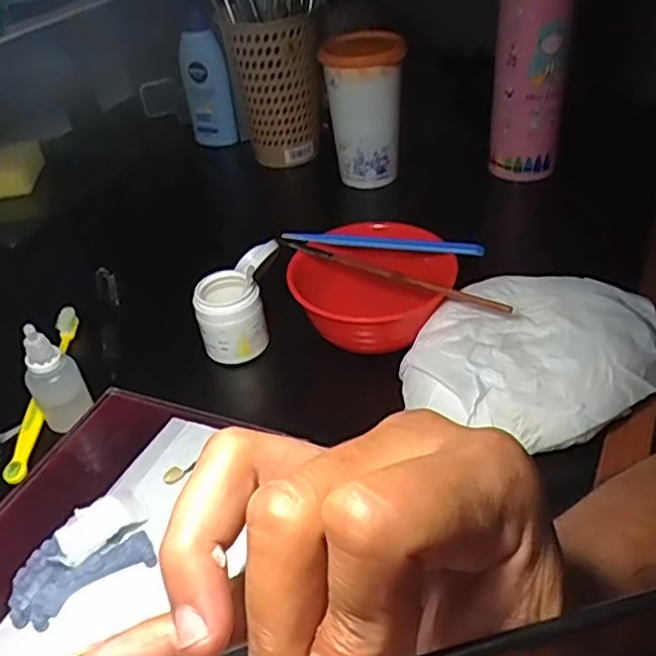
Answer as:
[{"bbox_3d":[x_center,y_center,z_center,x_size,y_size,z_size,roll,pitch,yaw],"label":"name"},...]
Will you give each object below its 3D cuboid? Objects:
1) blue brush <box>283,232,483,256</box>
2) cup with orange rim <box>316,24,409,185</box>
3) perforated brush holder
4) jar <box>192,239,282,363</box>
[{"bbox_3d":[0.035,-0.060,0.455,0.141,0.008,0.009,7,41,16],"label":"blue brush"},{"bbox_3d":[0.035,-0.202,0.613,0.069,0.128,0.075,-6,39,0],"label":"cup with orange rim"},{"bbox_3d":[-0.054,-0.248,0.673,0.091,0.141,0.077,-9,39,-4],"label":"perforated brush holder"},{"bbox_3d":[-0.061,-0.016,0.461,0.048,0.056,0.071,0,39,8],"label":"jar"}]

